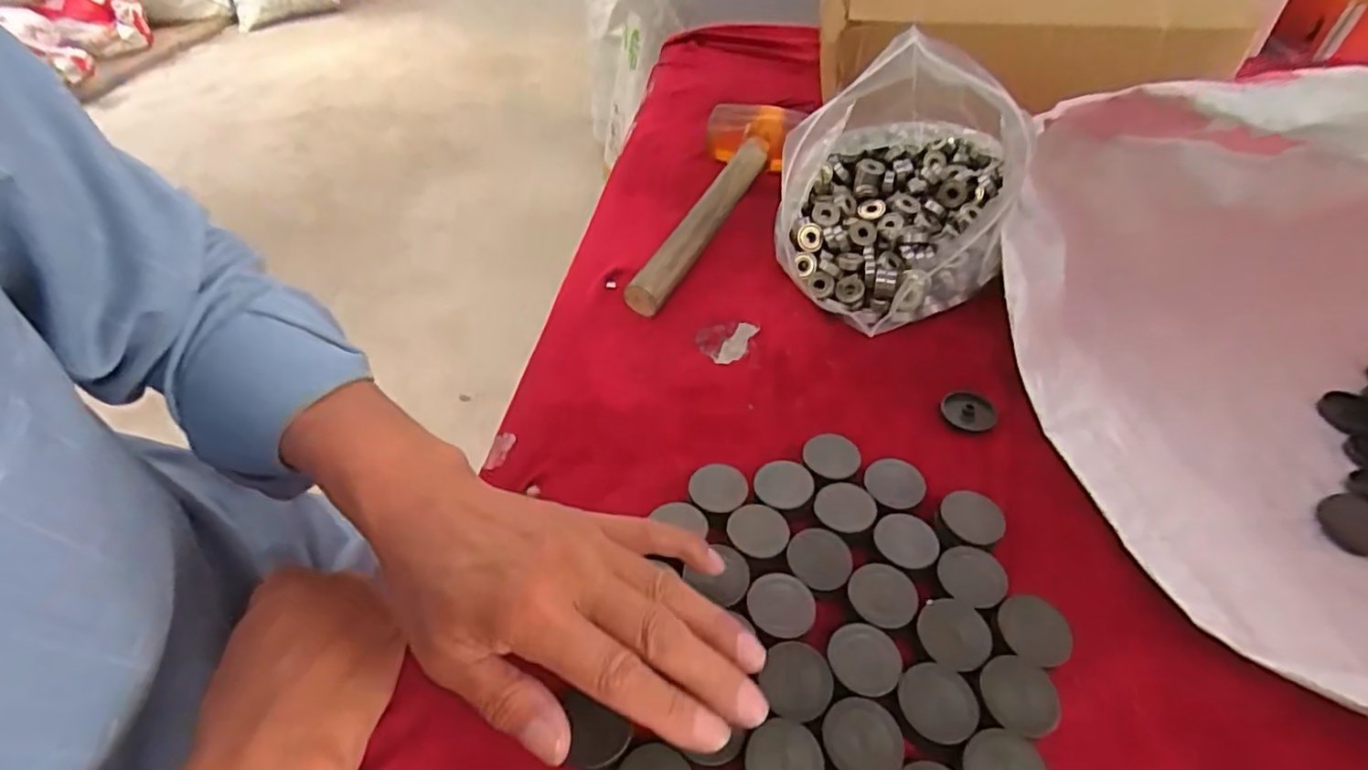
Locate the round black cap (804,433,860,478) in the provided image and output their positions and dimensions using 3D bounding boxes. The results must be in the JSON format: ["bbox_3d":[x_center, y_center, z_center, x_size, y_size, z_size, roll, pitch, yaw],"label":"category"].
[{"bbox_3d":[0.086,0.046,0.380,0.031,0.017,0.033,-1,46,1],"label":"round black cap"}]

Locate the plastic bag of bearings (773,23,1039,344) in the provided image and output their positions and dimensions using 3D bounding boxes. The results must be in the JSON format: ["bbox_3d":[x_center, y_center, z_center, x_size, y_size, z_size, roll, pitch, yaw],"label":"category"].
[{"bbox_3d":[0.159,-0.154,0.482,0.164,0.145,0.202,11,48,12],"label":"plastic bag of bearings"}]

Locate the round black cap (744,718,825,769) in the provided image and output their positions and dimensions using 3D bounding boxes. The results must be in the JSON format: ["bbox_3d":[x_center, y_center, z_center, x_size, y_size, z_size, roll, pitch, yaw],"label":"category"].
[{"bbox_3d":[0.041,0.153,0.263,0.031,0.006,0.031,-1,46,1],"label":"round black cap"}]

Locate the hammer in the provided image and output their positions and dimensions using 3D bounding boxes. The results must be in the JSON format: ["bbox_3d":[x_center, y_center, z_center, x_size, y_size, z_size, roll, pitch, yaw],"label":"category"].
[{"bbox_3d":[0.028,-0.163,0.560,0.085,0.054,0.277,14,48,14],"label":"hammer"}]

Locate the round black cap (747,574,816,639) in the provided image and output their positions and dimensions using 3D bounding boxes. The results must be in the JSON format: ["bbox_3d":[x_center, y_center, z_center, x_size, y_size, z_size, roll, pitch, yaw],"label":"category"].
[{"bbox_3d":[0.047,0.106,0.312,0.032,0.004,0.032,-1,46,1],"label":"round black cap"}]

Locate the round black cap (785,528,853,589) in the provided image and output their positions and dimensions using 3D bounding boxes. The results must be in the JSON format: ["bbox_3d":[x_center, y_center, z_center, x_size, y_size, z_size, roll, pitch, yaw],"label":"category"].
[{"bbox_3d":[0.070,0.088,0.331,0.032,0.004,0.031,-1,46,1],"label":"round black cap"}]

